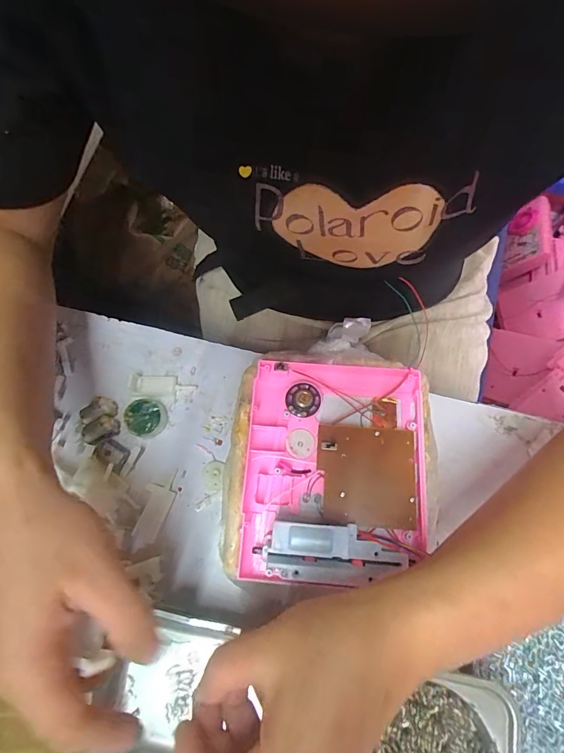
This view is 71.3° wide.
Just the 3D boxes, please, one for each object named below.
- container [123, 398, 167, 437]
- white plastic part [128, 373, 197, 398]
[{"bbox_3d":[-0.120,0.034,0.344,0.033,0.017,0.035,0,71,1],"label":"container"},{"bbox_3d":[-0.110,0.008,0.358,0.058,0.008,0.019,4,72,3],"label":"white plastic part"}]

